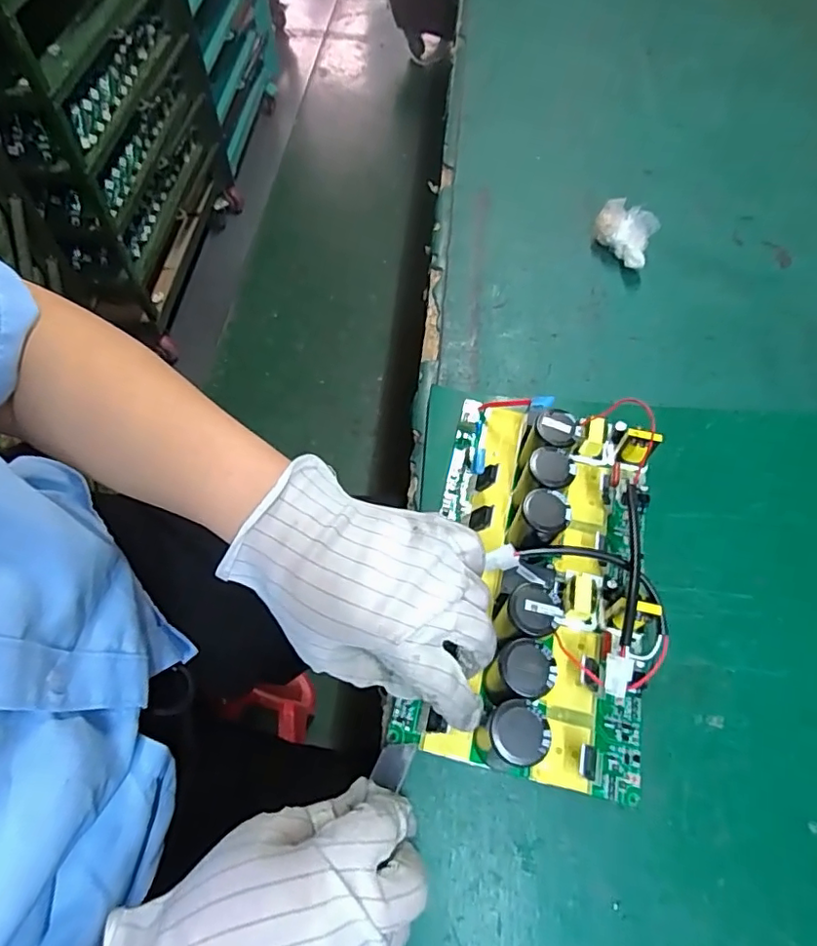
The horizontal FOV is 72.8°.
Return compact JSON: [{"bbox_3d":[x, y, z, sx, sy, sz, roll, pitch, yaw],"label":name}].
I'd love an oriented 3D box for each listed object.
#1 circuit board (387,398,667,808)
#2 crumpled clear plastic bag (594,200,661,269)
[{"bbox_3d":[0.084,0.051,0.339,0.139,0.057,0.239,10,59,4],"label":"circuit board"},{"bbox_3d":[0.197,-0.218,0.512,0.055,0.037,0.056,21,61,11],"label":"crumpled clear plastic bag"}]

